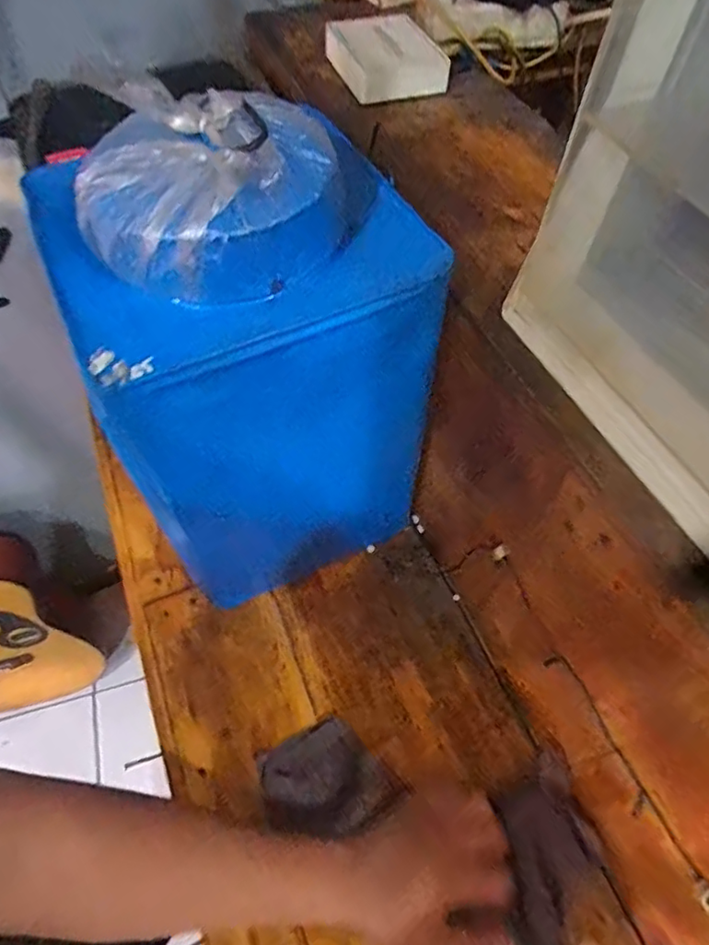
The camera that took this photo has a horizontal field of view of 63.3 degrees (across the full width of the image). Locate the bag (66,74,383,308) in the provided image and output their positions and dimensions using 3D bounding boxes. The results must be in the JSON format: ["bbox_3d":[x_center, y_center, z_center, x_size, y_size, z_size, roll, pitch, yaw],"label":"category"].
[{"bbox_3d":[-0.081,-0.171,0.346,0.162,0.071,0.132,4,57,2],"label":"bag"}]

